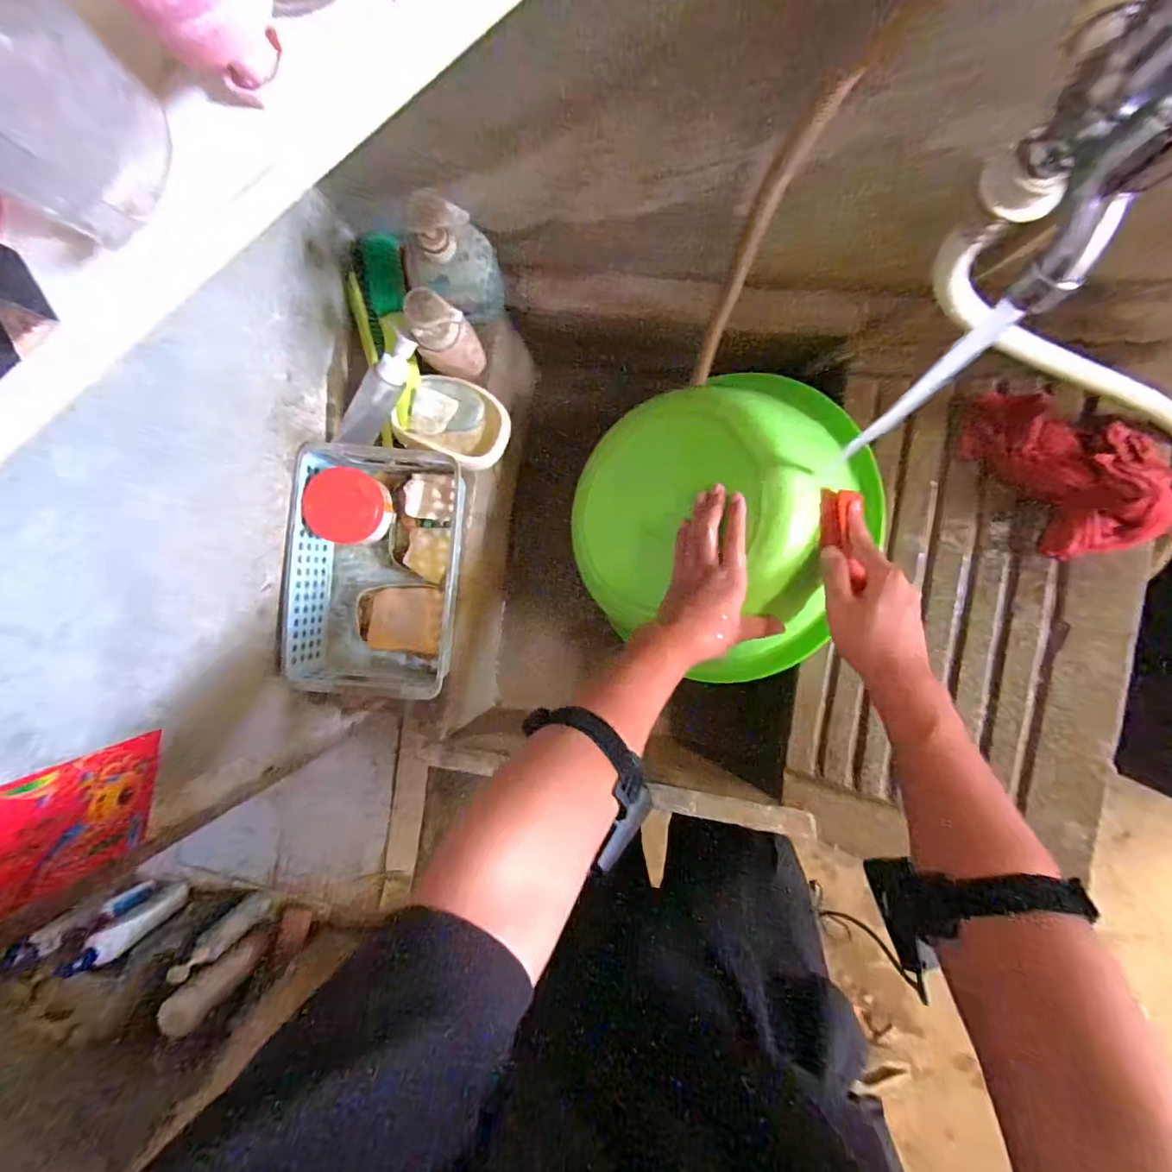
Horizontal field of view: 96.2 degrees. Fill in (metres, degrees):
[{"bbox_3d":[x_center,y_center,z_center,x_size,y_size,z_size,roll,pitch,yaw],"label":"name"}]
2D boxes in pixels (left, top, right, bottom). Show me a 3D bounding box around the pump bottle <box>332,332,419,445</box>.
[{"bbox_3d":[-0.225,-0.206,0.571,0.028,0.029,0.148,50,121,2],"label":"pump bottle"}]

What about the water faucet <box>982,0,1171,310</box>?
[{"bbox_3d":[0.224,-0.182,0.219,0.053,0.087,0.101,-6,92,7],"label":"water faucet"}]

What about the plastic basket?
[{"bbox_3d":[-0.230,-0.008,0.597,0.172,0.091,0.287,6,93,6],"label":"plastic basket"}]

